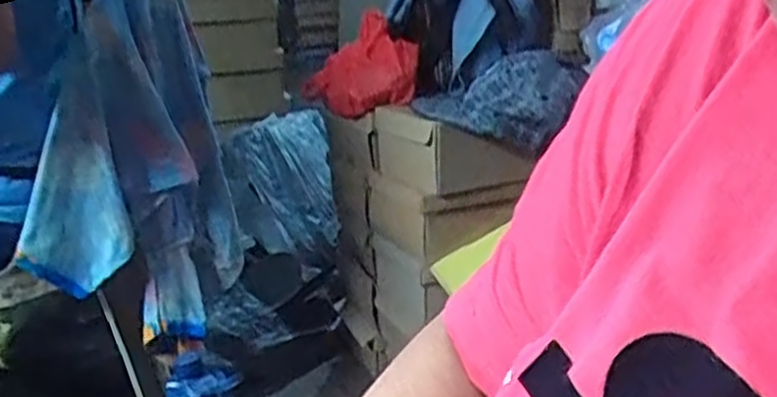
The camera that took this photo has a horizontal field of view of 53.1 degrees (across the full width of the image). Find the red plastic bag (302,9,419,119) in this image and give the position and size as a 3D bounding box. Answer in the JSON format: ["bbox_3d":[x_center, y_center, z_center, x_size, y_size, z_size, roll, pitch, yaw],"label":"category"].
[{"bbox_3d":[-0.034,-0.202,1.231,0.141,0.155,0.198,-9,21,-23],"label":"red plastic bag"}]

